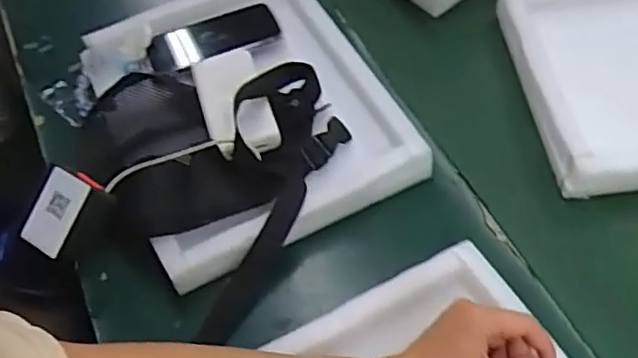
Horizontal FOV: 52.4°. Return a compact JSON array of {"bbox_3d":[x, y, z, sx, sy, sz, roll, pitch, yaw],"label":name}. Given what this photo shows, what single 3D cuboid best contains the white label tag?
[{"bbox_3d":[-0.261,0.033,0.643,0.048,0.005,0.080,30,93,10],"label":"white label tag"}]

